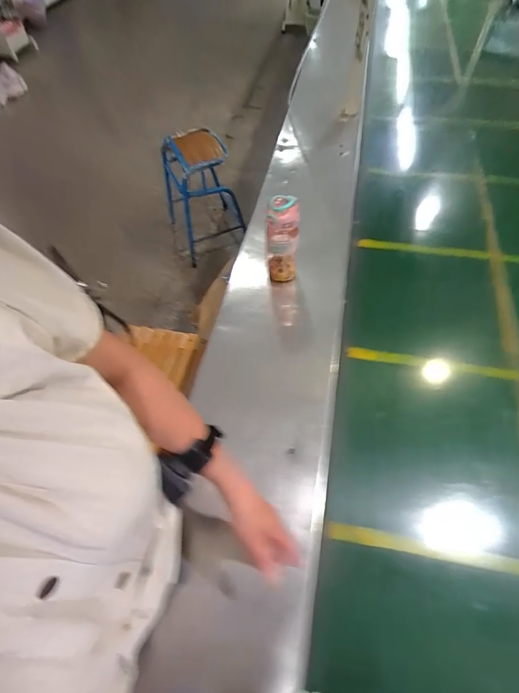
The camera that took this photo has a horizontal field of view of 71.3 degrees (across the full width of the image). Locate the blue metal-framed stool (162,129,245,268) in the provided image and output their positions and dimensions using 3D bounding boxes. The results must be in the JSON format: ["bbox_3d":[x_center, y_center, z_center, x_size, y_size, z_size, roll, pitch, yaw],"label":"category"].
[{"bbox_3d":[-0.282,-0.780,1.805,0.338,0.489,0.373,-25,58,-14],"label":"blue metal-framed stool"}]

